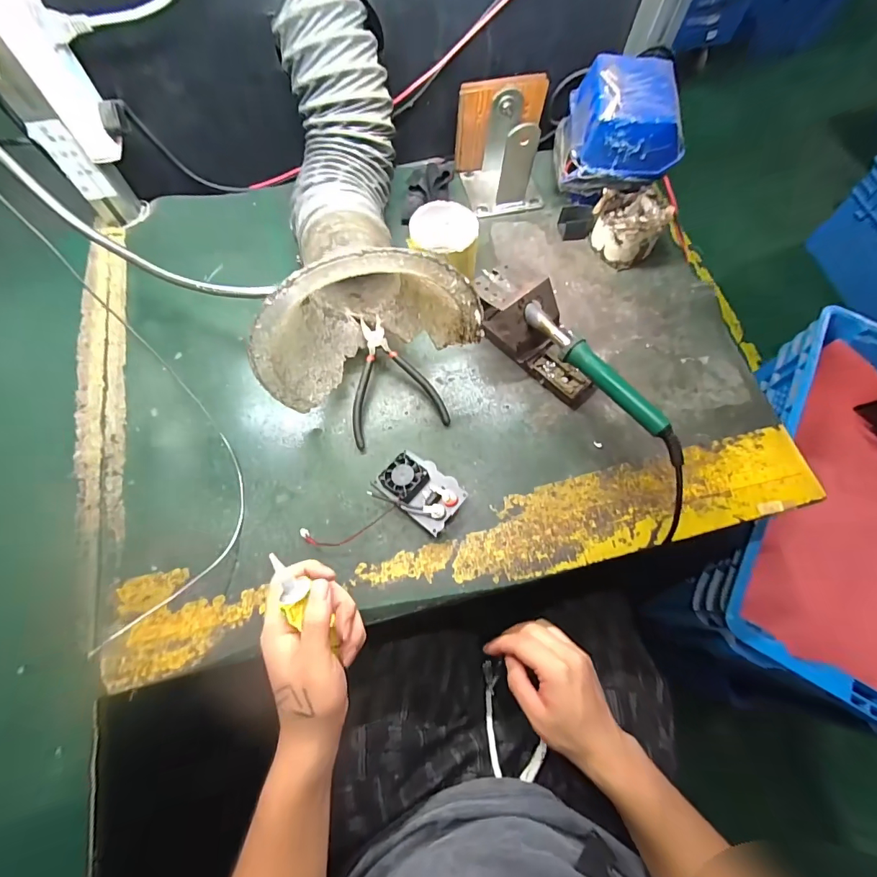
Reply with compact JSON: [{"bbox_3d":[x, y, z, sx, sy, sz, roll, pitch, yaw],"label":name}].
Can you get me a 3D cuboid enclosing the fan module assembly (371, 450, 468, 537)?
[{"bbox_3d":[-0.018,0.053,0.441,0.087,0.028,0.057,38,73,11],"label":"fan module assembly"}]

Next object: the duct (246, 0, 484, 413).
[{"bbox_3d":[-0.117,-0.242,0.454,0.204,0.197,0.359,-17,72,-8],"label":"duct"}]

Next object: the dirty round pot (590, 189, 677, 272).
[{"bbox_3d":[0.254,-0.285,0.557,0.082,0.060,0.092,-13,71,-7],"label":"dirty round pot"}]

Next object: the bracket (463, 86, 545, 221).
[{"bbox_3d":[0.093,-0.381,0.569,0.102,0.108,0.087,-14,72,-7],"label":"bracket"}]

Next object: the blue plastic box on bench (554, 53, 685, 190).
[{"bbox_3d":[0.236,-0.403,0.545,0.144,0.109,0.111,4,69,0],"label":"blue plastic box on bench"}]

